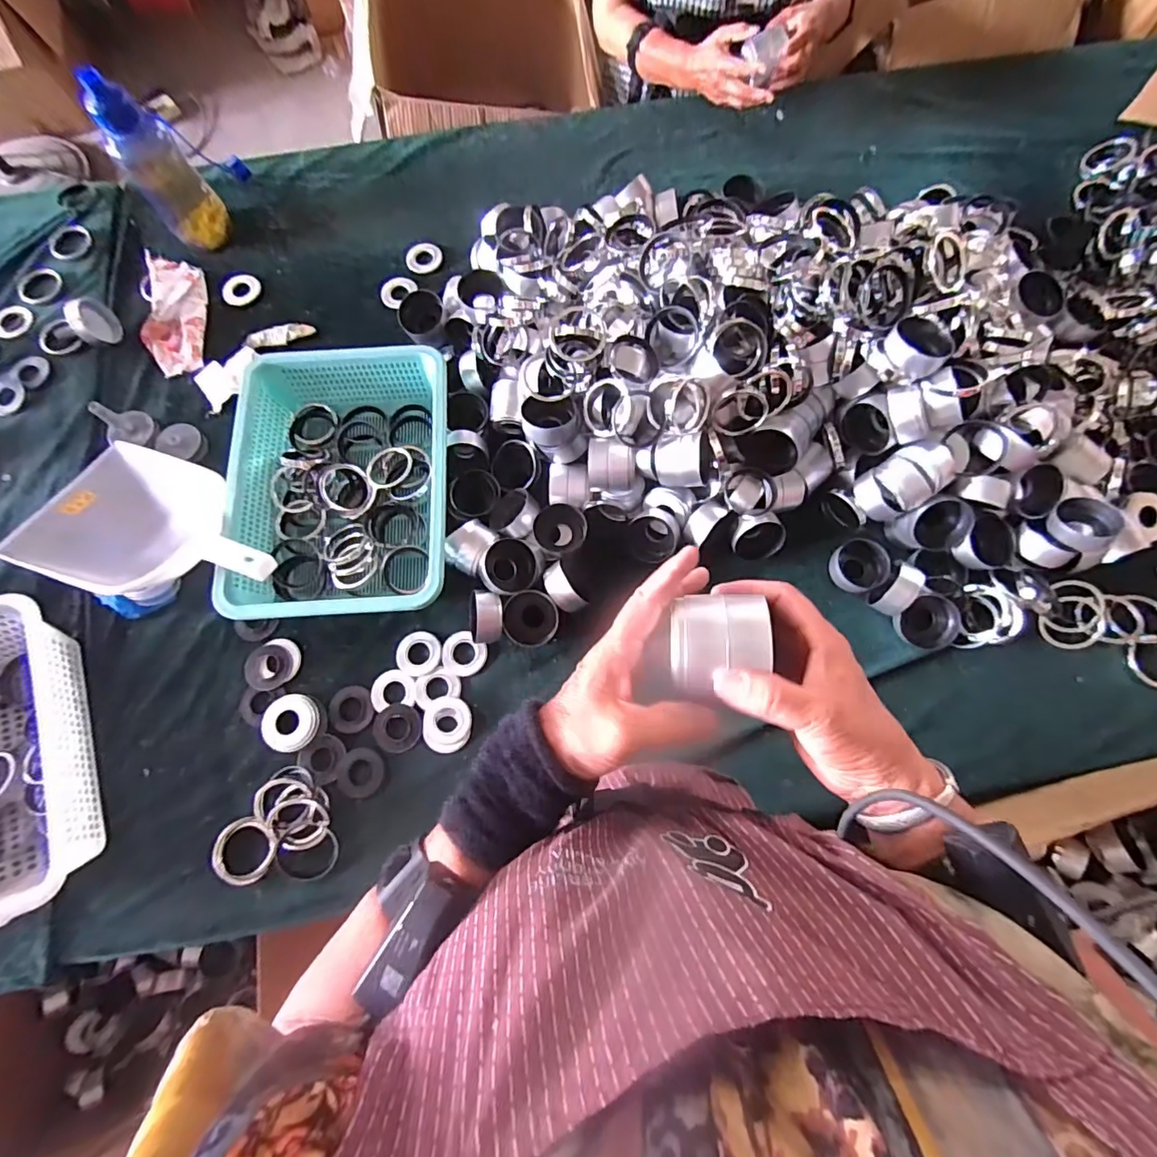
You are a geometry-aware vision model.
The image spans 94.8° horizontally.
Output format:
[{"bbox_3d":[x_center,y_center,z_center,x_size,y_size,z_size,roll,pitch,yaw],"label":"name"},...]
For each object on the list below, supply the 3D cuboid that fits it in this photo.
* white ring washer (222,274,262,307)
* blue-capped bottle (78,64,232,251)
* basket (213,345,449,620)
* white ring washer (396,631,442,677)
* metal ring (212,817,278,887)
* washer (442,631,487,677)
[{"bbox_3d":[-0.552,-0.472,0.870,0.053,0.006,0.062,25,74,-8],"label":"white ring washer"},{"bbox_3d":[-0.607,-0.593,0.774,0.090,0.217,0.088,-42,79,-10],"label":"blue-capped bottle"},{"bbox_3d":[-0.314,-0.132,0.719,0.278,0.082,0.374,-3,75,-1],"label":"basket"},{"bbox_3d":[-0.212,0.100,0.708,0.055,0.015,0.059,0,75,0],"label":"white ring washer"},{"bbox_3d":[-0.393,0.324,0.630,0.070,0.019,0.074,0,75,0],"label":"metal ring"},{"bbox_3d":[-0.153,0.101,0.709,0.060,0.013,0.055,0,75,0],"label":"washer"}]

